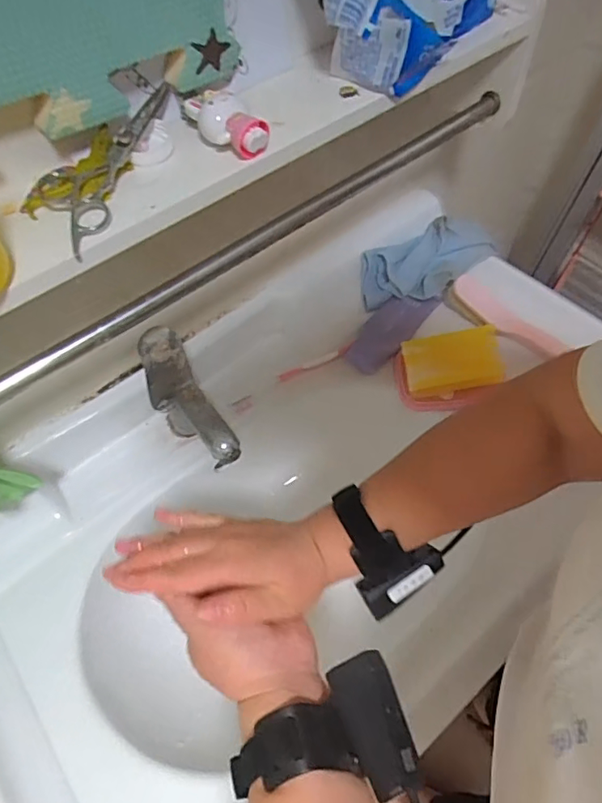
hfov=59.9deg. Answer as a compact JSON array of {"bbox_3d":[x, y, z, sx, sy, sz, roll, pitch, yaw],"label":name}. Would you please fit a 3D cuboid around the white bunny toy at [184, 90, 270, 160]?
[{"bbox_3d":[-0.054,-0.204,0.378,0.066,0.030,0.030,38,67,25],"label":"white bunny toy"}]

